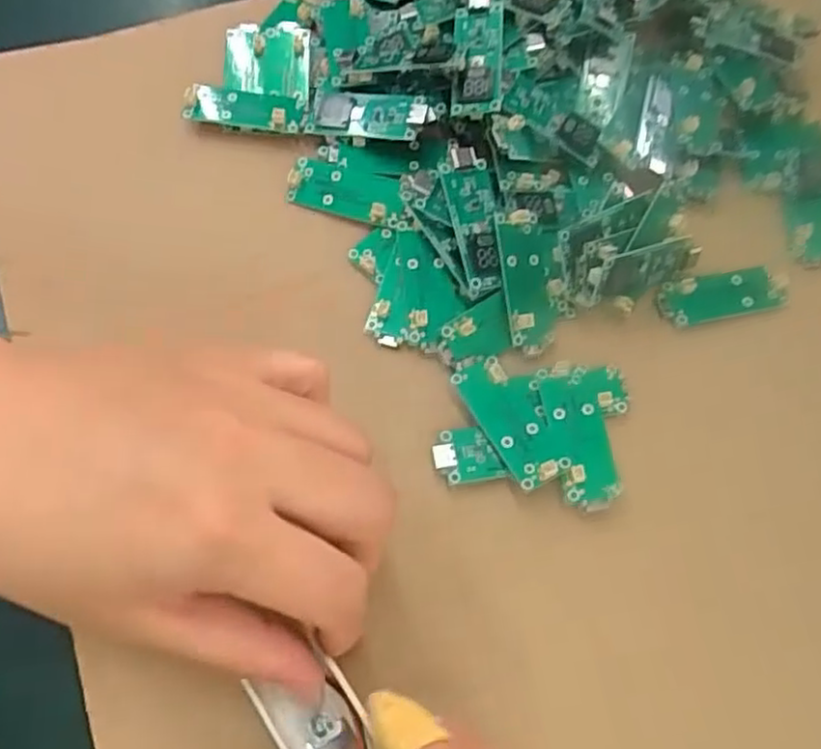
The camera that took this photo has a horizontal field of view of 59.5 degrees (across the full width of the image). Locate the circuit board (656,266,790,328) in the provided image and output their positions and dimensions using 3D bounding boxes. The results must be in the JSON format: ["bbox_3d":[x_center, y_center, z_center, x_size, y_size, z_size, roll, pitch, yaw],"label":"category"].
[{"bbox_3d":[0.118,-0.029,0.272,0.050,0.004,0.018,-9,81,-7],"label":"circuit board"}]

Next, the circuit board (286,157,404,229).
[{"bbox_3d":[-0.024,-0.072,0.279,0.046,0.006,0.020,18,79,11],"label":"circuit board"}]

